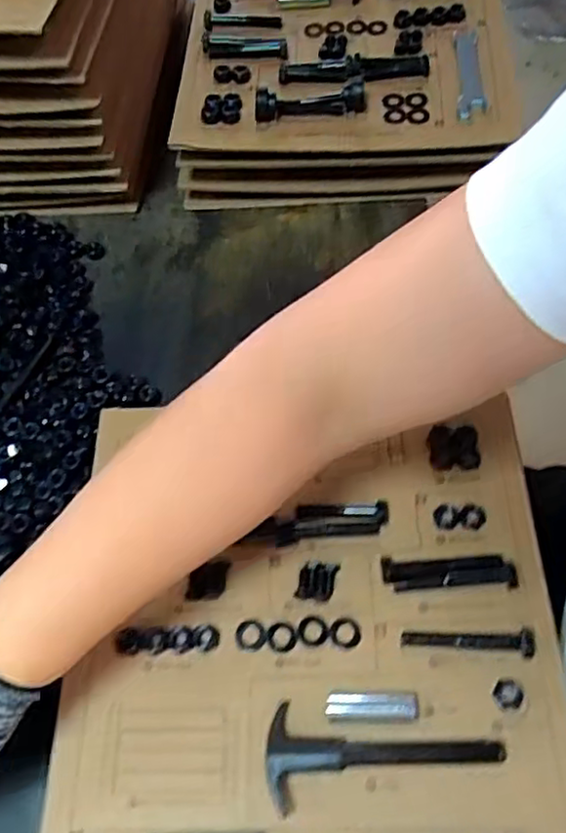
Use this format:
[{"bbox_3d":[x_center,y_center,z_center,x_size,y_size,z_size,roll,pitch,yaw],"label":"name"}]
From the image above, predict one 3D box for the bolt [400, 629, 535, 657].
[{"bbox_3d":[0.111,0.135,0.396,0.076,0.020,0.017,-4,57,7],"label":"bolt"}]

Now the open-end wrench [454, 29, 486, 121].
[{"bbox_3d":[0.170,-0.315,0.607,0.023,0.010,0.121,0,58,9],"label":"open-end wrench"}]

